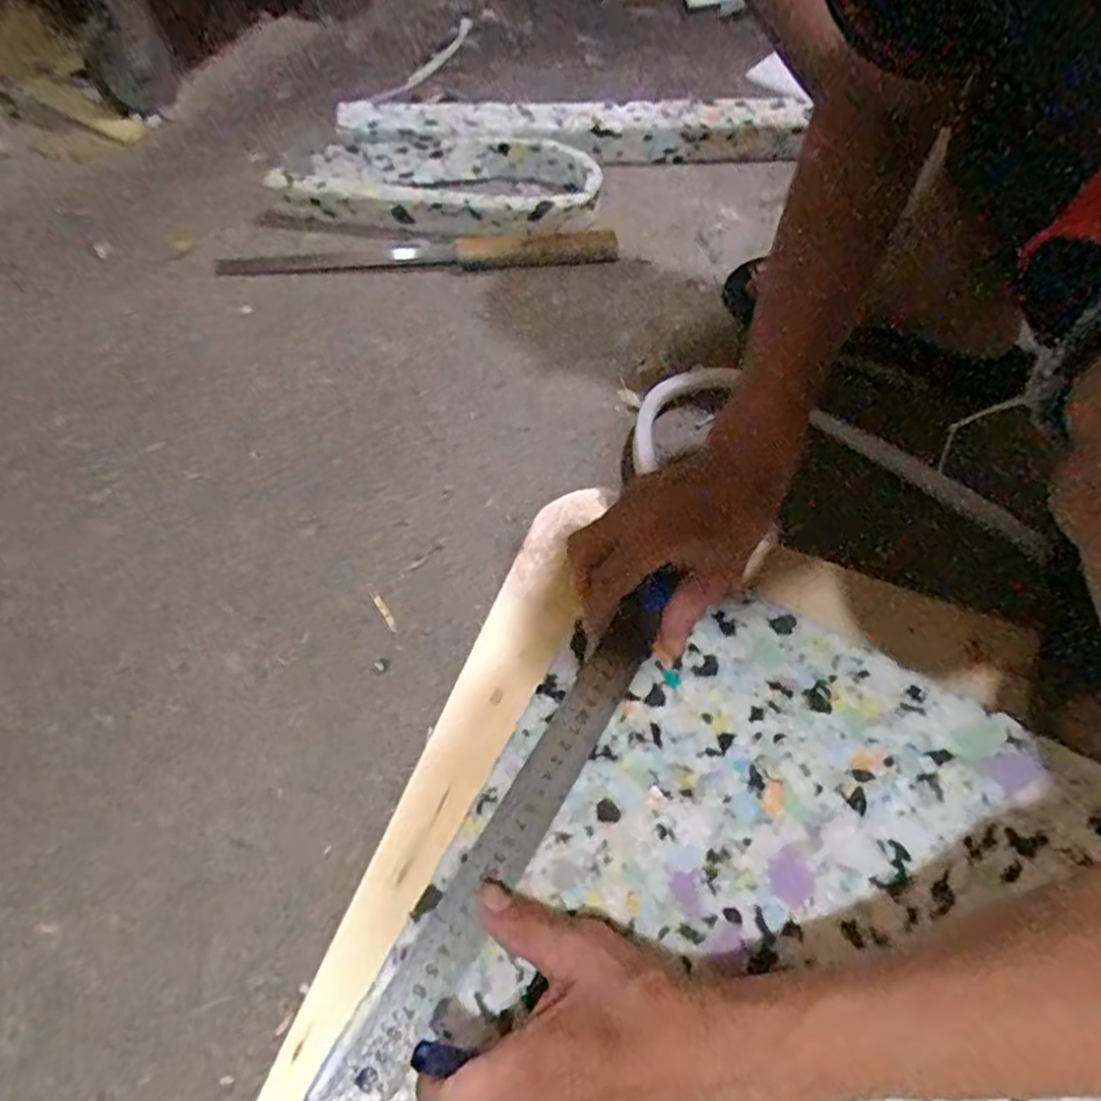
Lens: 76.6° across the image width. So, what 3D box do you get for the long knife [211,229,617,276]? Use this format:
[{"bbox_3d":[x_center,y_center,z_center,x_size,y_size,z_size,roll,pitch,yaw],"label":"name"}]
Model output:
[{"bbox_3d":[-0.120,-0.295,0.690,0.381,0.015,0.043,-8,60,-8],"label":"long knife"}]

